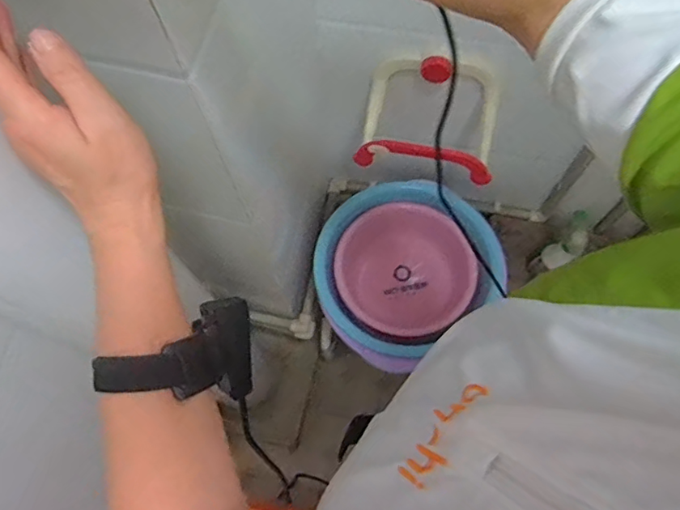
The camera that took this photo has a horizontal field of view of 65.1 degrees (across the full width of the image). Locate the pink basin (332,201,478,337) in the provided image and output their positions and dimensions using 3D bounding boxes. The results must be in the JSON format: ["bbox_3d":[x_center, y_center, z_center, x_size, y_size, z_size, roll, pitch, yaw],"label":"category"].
[{"bbox_3d":[0.139,0.037,1.174,0.285,0.105,0.280,0,70,1],"label":"pink basin"}]

